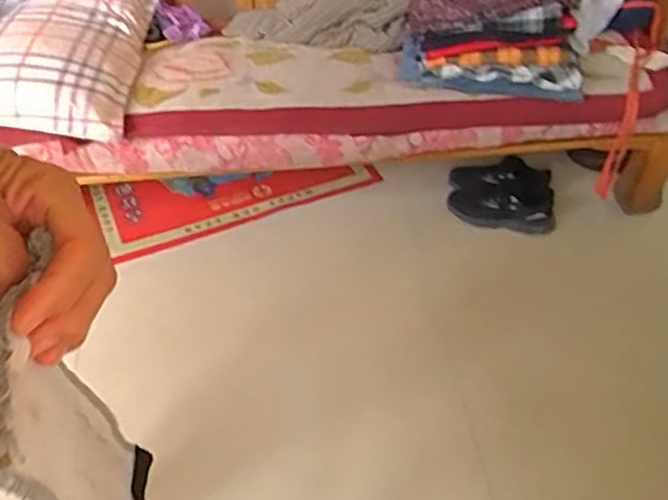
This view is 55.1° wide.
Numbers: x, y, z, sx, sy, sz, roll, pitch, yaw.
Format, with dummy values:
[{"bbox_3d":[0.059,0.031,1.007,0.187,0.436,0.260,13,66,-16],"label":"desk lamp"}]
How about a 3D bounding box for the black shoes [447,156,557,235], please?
[{"bbox_3d":[0.457,-0.153,1.747,0.297,0.138,0.172,13,46,13],"label":"black shoes"}]

